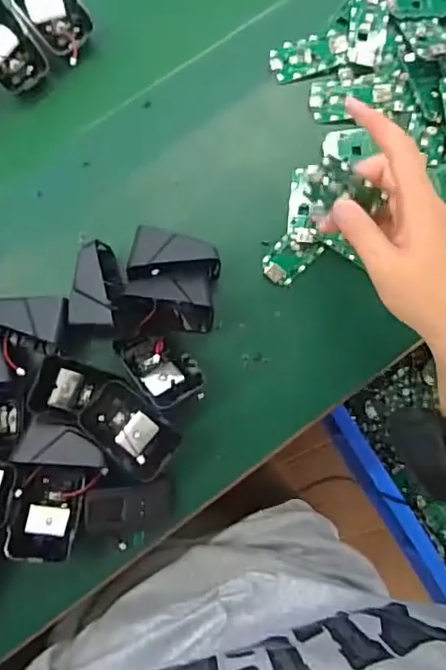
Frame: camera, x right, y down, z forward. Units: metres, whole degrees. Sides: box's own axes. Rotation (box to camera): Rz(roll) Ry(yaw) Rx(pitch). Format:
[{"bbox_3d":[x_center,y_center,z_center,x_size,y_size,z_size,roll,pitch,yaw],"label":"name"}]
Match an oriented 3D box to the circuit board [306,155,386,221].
[{"bbox_3d":[0.087,-0.097,0.393,0.059,0.007,0.033,16,112,-15],"label":"circuit board"}]

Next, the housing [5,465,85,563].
[{"bbox_3d":[-0.125,0.126,0.414,0.042,0.036,0.062,6,82,-2],"label":"housing"}]

